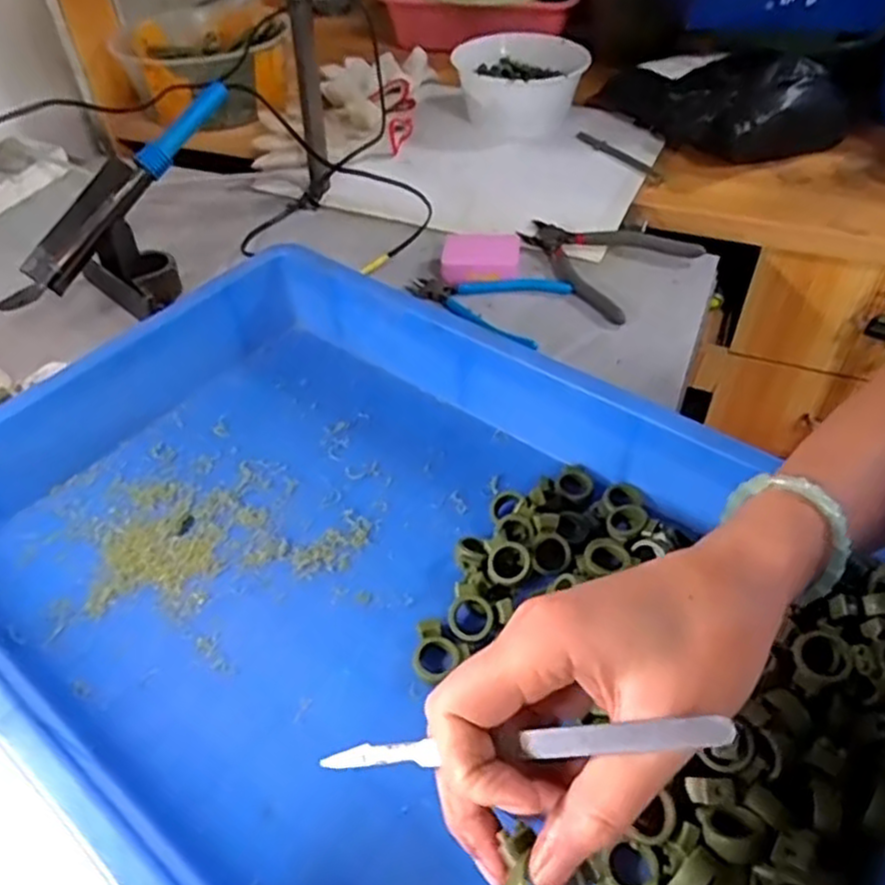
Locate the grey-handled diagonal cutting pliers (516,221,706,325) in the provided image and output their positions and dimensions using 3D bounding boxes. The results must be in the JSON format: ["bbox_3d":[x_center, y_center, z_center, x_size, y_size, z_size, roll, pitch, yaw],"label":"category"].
[{"bbox_3d":[0.152,-0.192,0.714,0.143,0.022,0.163,-36,54,-28],"label":"grey-handled diagonal cutting pliers"}]

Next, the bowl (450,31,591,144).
[{"bbox_3d":[0.098,-0.471,0.936,0.159,0.079,0.162,-1,46,1],"label":"bowl"}]

